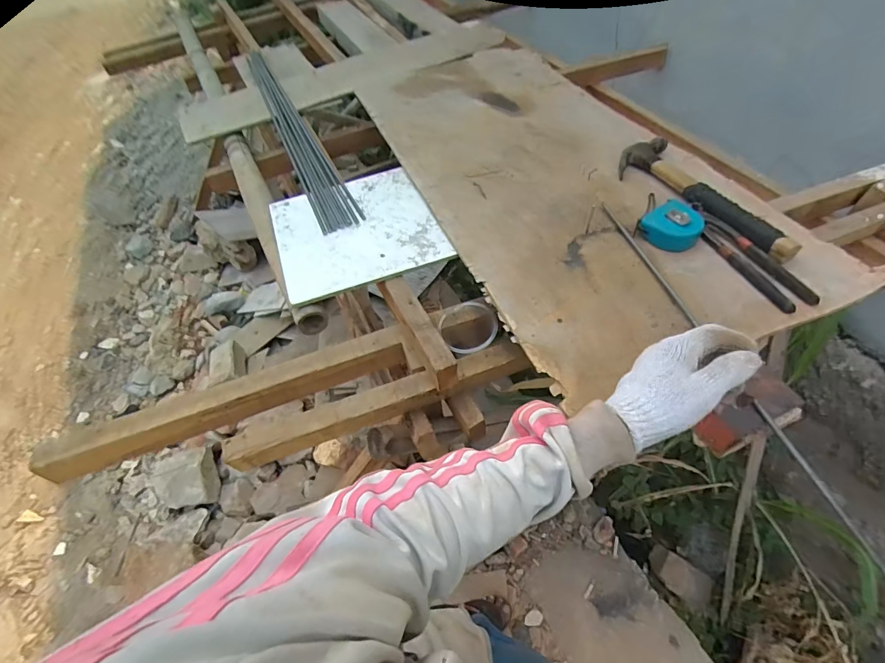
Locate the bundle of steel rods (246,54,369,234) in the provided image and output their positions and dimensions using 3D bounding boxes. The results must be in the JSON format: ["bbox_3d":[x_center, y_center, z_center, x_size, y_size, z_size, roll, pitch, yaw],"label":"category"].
[{"bbox_3d":[-0.378,-0.516,1.018,0.078,0.016,0.939,-24,54,-12],"label":"bundle of steel rods"}]

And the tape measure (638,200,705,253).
[{"bbox_3d":[0.359,-0.166,0.648,0.081,0.039,0.078,-33,57,-18],"label":"tape measure"}]

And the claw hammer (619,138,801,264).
[{"bbox_3d":[0.434,-0.228,0.694,0.117,0.026,0.336,-21,54,-10],"label":"claw hammer"}]

